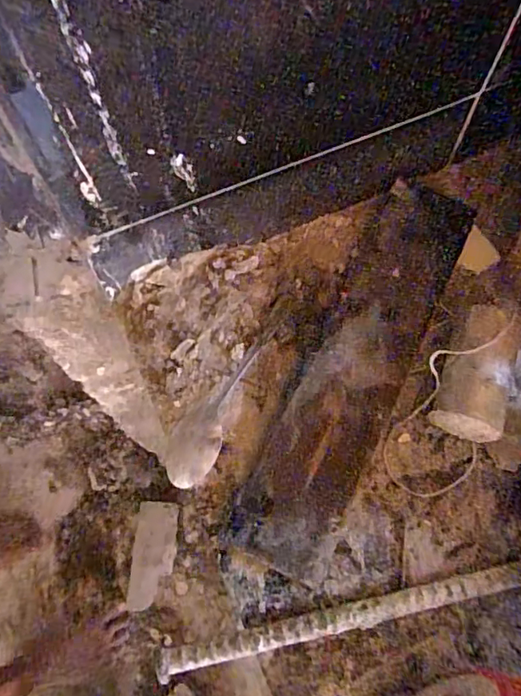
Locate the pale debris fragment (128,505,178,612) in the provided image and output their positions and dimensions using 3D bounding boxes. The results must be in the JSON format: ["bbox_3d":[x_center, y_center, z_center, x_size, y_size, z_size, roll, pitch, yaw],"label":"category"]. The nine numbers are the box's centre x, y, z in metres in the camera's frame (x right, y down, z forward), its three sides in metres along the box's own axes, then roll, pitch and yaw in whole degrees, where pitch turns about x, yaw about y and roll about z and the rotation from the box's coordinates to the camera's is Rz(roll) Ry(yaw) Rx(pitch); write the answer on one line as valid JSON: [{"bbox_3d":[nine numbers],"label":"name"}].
[{"bbox_3d":[-0.208,0.401,1.023,0.079,0.013,0.192,3,69,0],"label":"pale debris fragment"}]

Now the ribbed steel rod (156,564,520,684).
[{"bbox_3d":[0.052,0.164,0.320,0.229,0.014,0.015,-12,72,-3],"label":"ribbed steel rod"}]

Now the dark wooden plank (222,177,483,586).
[{"bbox_3d":[0.072,0.009,0.373,0.067,0.012,0.298,25,74,8],"label":"dark wooden plank"}]

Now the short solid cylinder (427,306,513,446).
[{"bbox_3d":[0.141,0.025,0.353,0.043,0.045,0.074,22,71,5],"label":"short solid cylinder"}]

